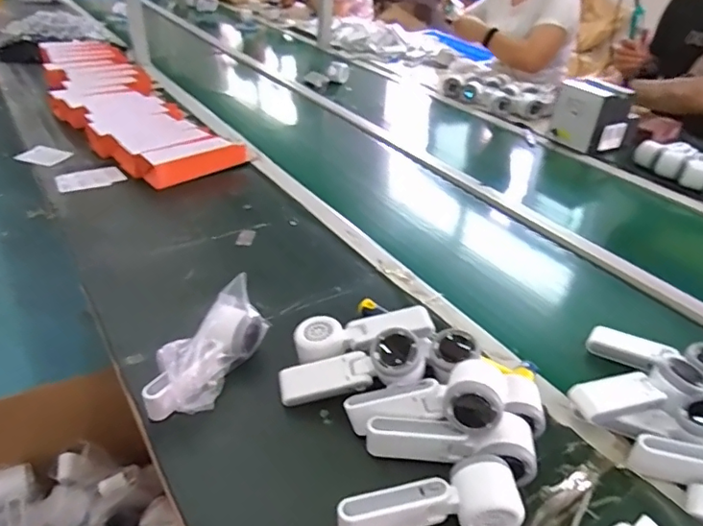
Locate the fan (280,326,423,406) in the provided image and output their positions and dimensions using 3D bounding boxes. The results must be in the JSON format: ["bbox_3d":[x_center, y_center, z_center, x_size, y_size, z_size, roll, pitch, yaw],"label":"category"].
[{"bbox_3d":[0.000,0.126,0.618,0.167,0.046,0.061,-17,37,6],"label":"fan"}]

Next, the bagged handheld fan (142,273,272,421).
[{"bbox_3d":[-0.166,0.102,0.641,0.063,0.103,0.189,15,36,16],"label":"bagged handheld fan"}]

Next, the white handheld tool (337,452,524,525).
[{"bbox_3d":[0.071,0.228,0.499,0.165,0.048,0.065,-5,35,-12],"label":"white handheld tool"}]

